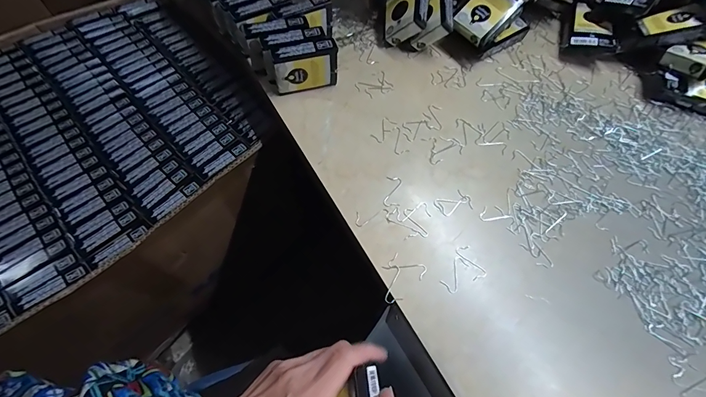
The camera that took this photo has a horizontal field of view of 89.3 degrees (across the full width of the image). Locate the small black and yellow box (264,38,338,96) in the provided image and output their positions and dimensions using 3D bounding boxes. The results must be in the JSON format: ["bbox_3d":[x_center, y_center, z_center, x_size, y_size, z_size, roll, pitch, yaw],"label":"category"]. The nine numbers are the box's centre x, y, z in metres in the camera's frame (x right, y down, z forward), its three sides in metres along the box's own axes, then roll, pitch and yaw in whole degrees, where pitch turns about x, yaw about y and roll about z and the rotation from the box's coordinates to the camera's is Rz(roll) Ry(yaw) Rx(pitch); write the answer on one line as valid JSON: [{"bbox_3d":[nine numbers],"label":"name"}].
[{"bbox_3d":[-0.057,-0.150,0.412,0.079,0.059,0.027,-10,64,-7],"label":"small black and yellow box"}]

